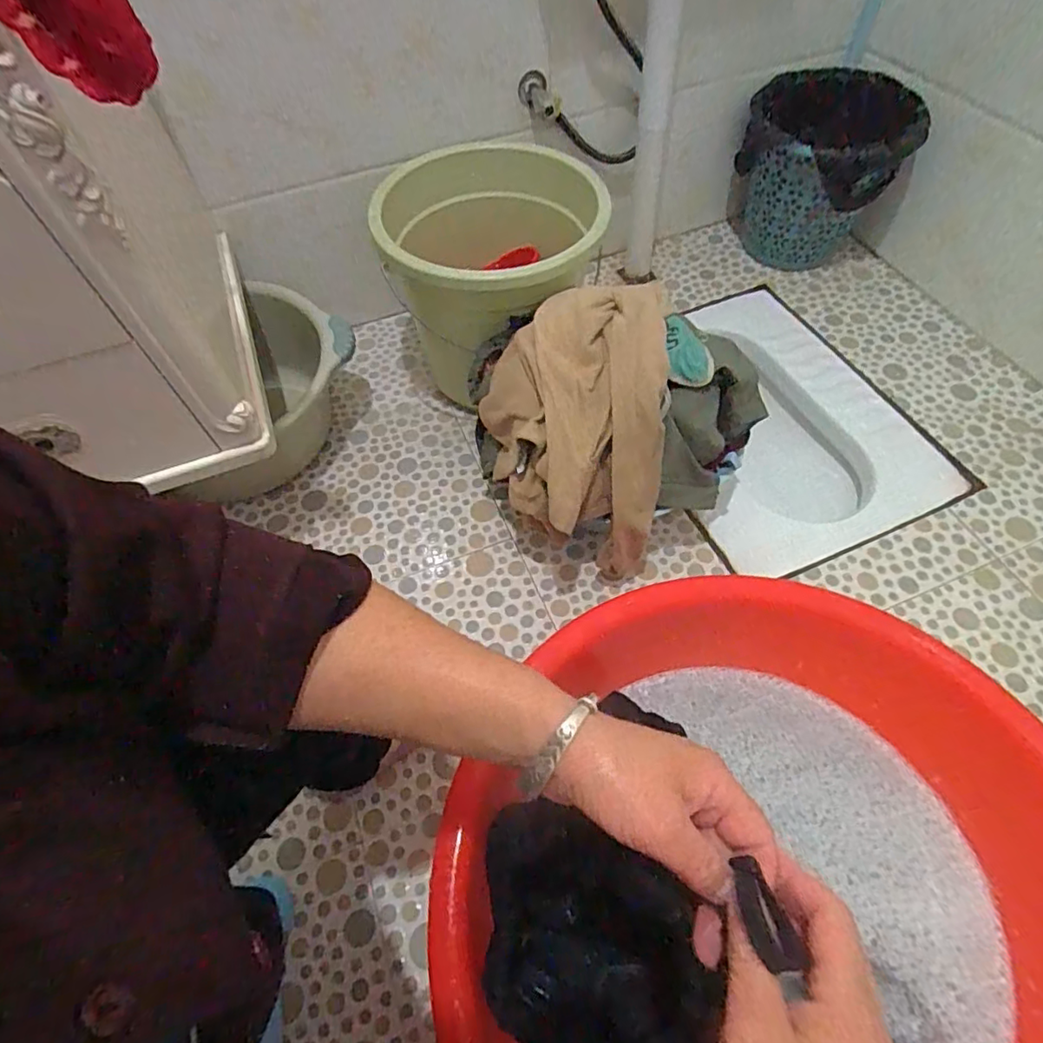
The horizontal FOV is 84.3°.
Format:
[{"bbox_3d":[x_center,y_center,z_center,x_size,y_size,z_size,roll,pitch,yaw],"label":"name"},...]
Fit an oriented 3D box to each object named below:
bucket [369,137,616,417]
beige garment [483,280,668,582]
[{"bbox_3d":[-0.022,-0.377,0.920,0.349,0.311,0.334,-2,57,3],"label":"bucket"},{"bbox_3d":[0.069,-0.117,0.722,0.230,0.235,0.275,-5,57,1],"label":"beige garment"}]

